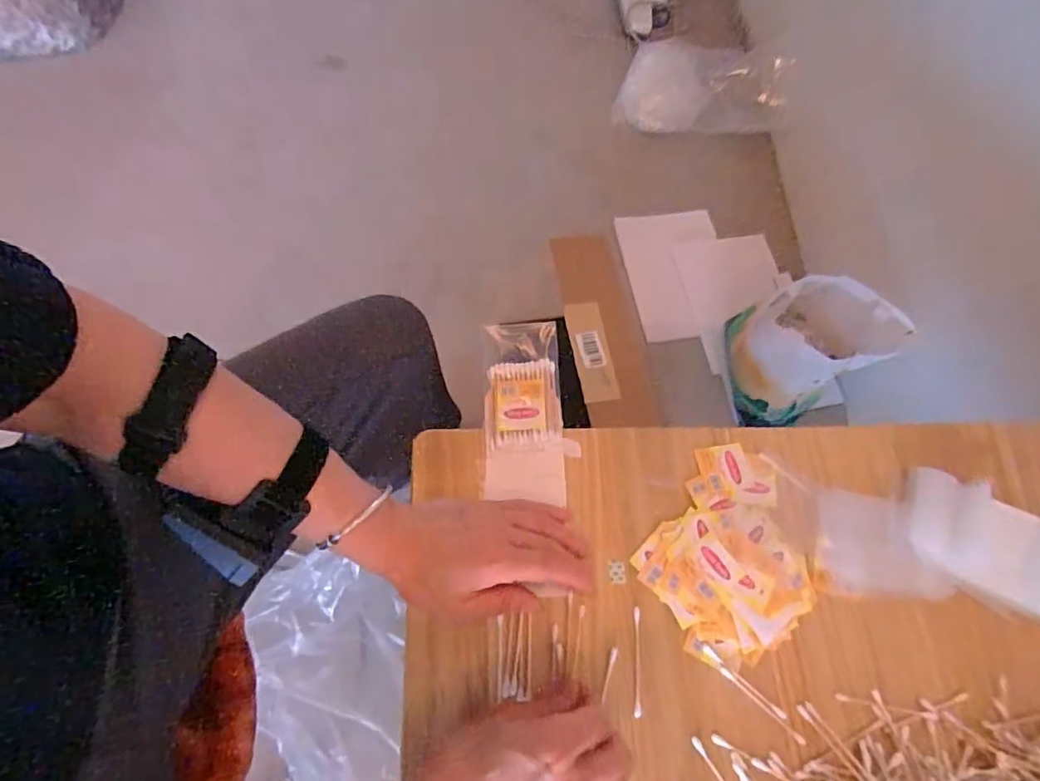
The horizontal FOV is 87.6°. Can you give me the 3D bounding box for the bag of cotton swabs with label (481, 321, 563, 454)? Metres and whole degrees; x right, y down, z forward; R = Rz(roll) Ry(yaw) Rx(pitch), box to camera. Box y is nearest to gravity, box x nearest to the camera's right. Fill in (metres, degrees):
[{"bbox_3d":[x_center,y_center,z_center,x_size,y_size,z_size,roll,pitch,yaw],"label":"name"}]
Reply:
[{"bbox_3d":[0.002,-0.006,0.479,0.066,0.013,0.122,-1,69,-6],"label":"bag of cotton swabs with label"}]

